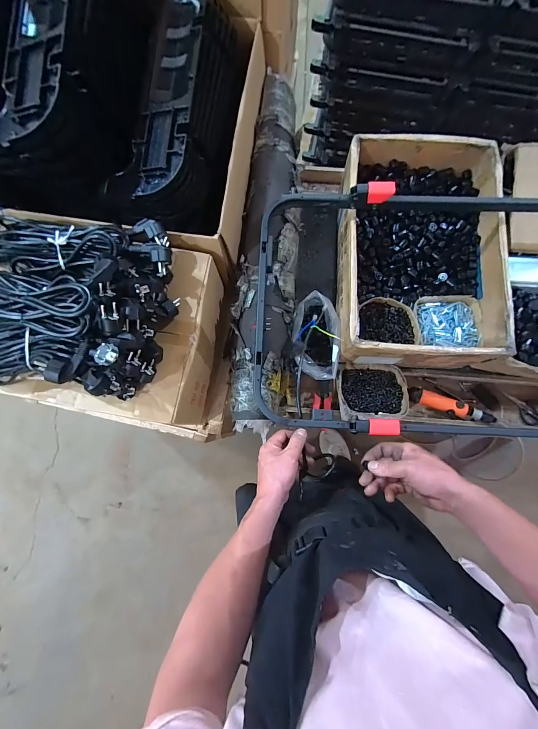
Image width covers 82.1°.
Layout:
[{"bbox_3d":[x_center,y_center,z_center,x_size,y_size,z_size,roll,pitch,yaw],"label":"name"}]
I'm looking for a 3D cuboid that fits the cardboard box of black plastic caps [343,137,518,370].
[{"bbox_3d":[0.360,-0.279,0.752,0.355,0.133,0.545,3,80,2],"label":"cardboard box of black plastic caps"}]

